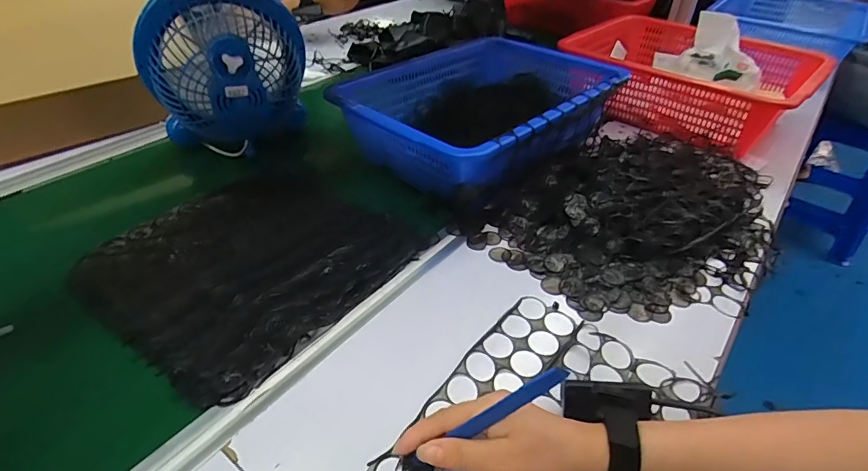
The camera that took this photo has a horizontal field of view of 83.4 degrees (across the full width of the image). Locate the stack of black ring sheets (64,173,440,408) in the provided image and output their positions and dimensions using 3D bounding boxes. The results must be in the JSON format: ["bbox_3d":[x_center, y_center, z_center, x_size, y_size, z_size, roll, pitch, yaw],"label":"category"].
[{"bbox_3d":[-0.208,0.019,0.577,0.289,0.024,0.317,25,46,26],"label":"stack of black ring sheets"}]

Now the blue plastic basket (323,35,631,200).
[{"bbox_3d":[0.069,-0.183,0.738,0.302,0.113,0.370,28,47,29],"label":"blue plastic basket"}]

